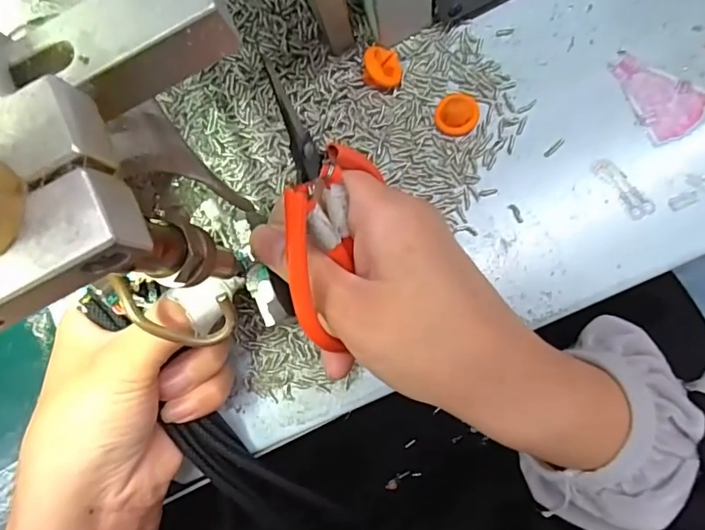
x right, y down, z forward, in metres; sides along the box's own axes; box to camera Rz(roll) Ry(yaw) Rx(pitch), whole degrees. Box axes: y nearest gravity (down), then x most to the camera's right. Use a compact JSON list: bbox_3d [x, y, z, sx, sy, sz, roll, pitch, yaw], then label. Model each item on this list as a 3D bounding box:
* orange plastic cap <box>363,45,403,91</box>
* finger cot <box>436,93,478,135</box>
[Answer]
[{"bbox_3d":[0.013,-0.093,0.239,0.020,0.009,0.020,-1,92,-28],"label":"orange plastic cap"},{"bbox_3d":[0.049,-0.070,0.233,0.020,0.010,0.017,-28,83,5],"label":"finger cot"}]

